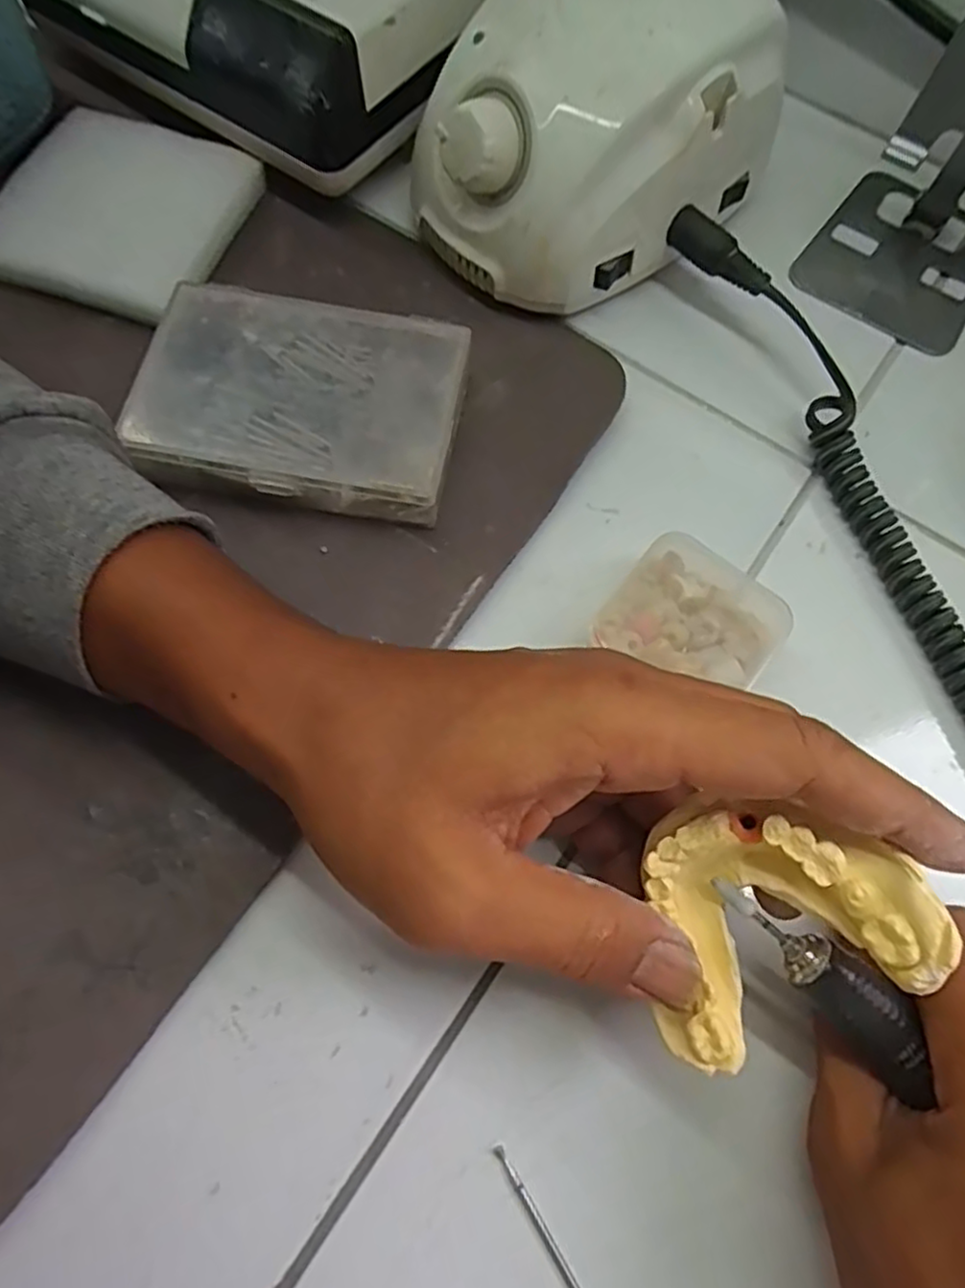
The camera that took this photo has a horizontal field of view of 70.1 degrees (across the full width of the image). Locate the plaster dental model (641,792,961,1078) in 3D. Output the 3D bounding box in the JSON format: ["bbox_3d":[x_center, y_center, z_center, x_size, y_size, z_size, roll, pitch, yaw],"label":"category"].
[{"bbox_3d":[0.072,0.069,0.180,0.073,0.025,0.056,-37,69,19],"label":"plaster dental model"}]

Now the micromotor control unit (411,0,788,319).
[{"bbox_3d":[0.044,-0.209,0.280,0.136,0.081,0.101,-40,76,-15],"label":"micromotor control unit"}]

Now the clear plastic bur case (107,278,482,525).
[{"bbox_3d":[-0.070,-0.091,0.264,0.119,0.025,0.078,10,70,1],"label":"clear plastic bur case"}]

